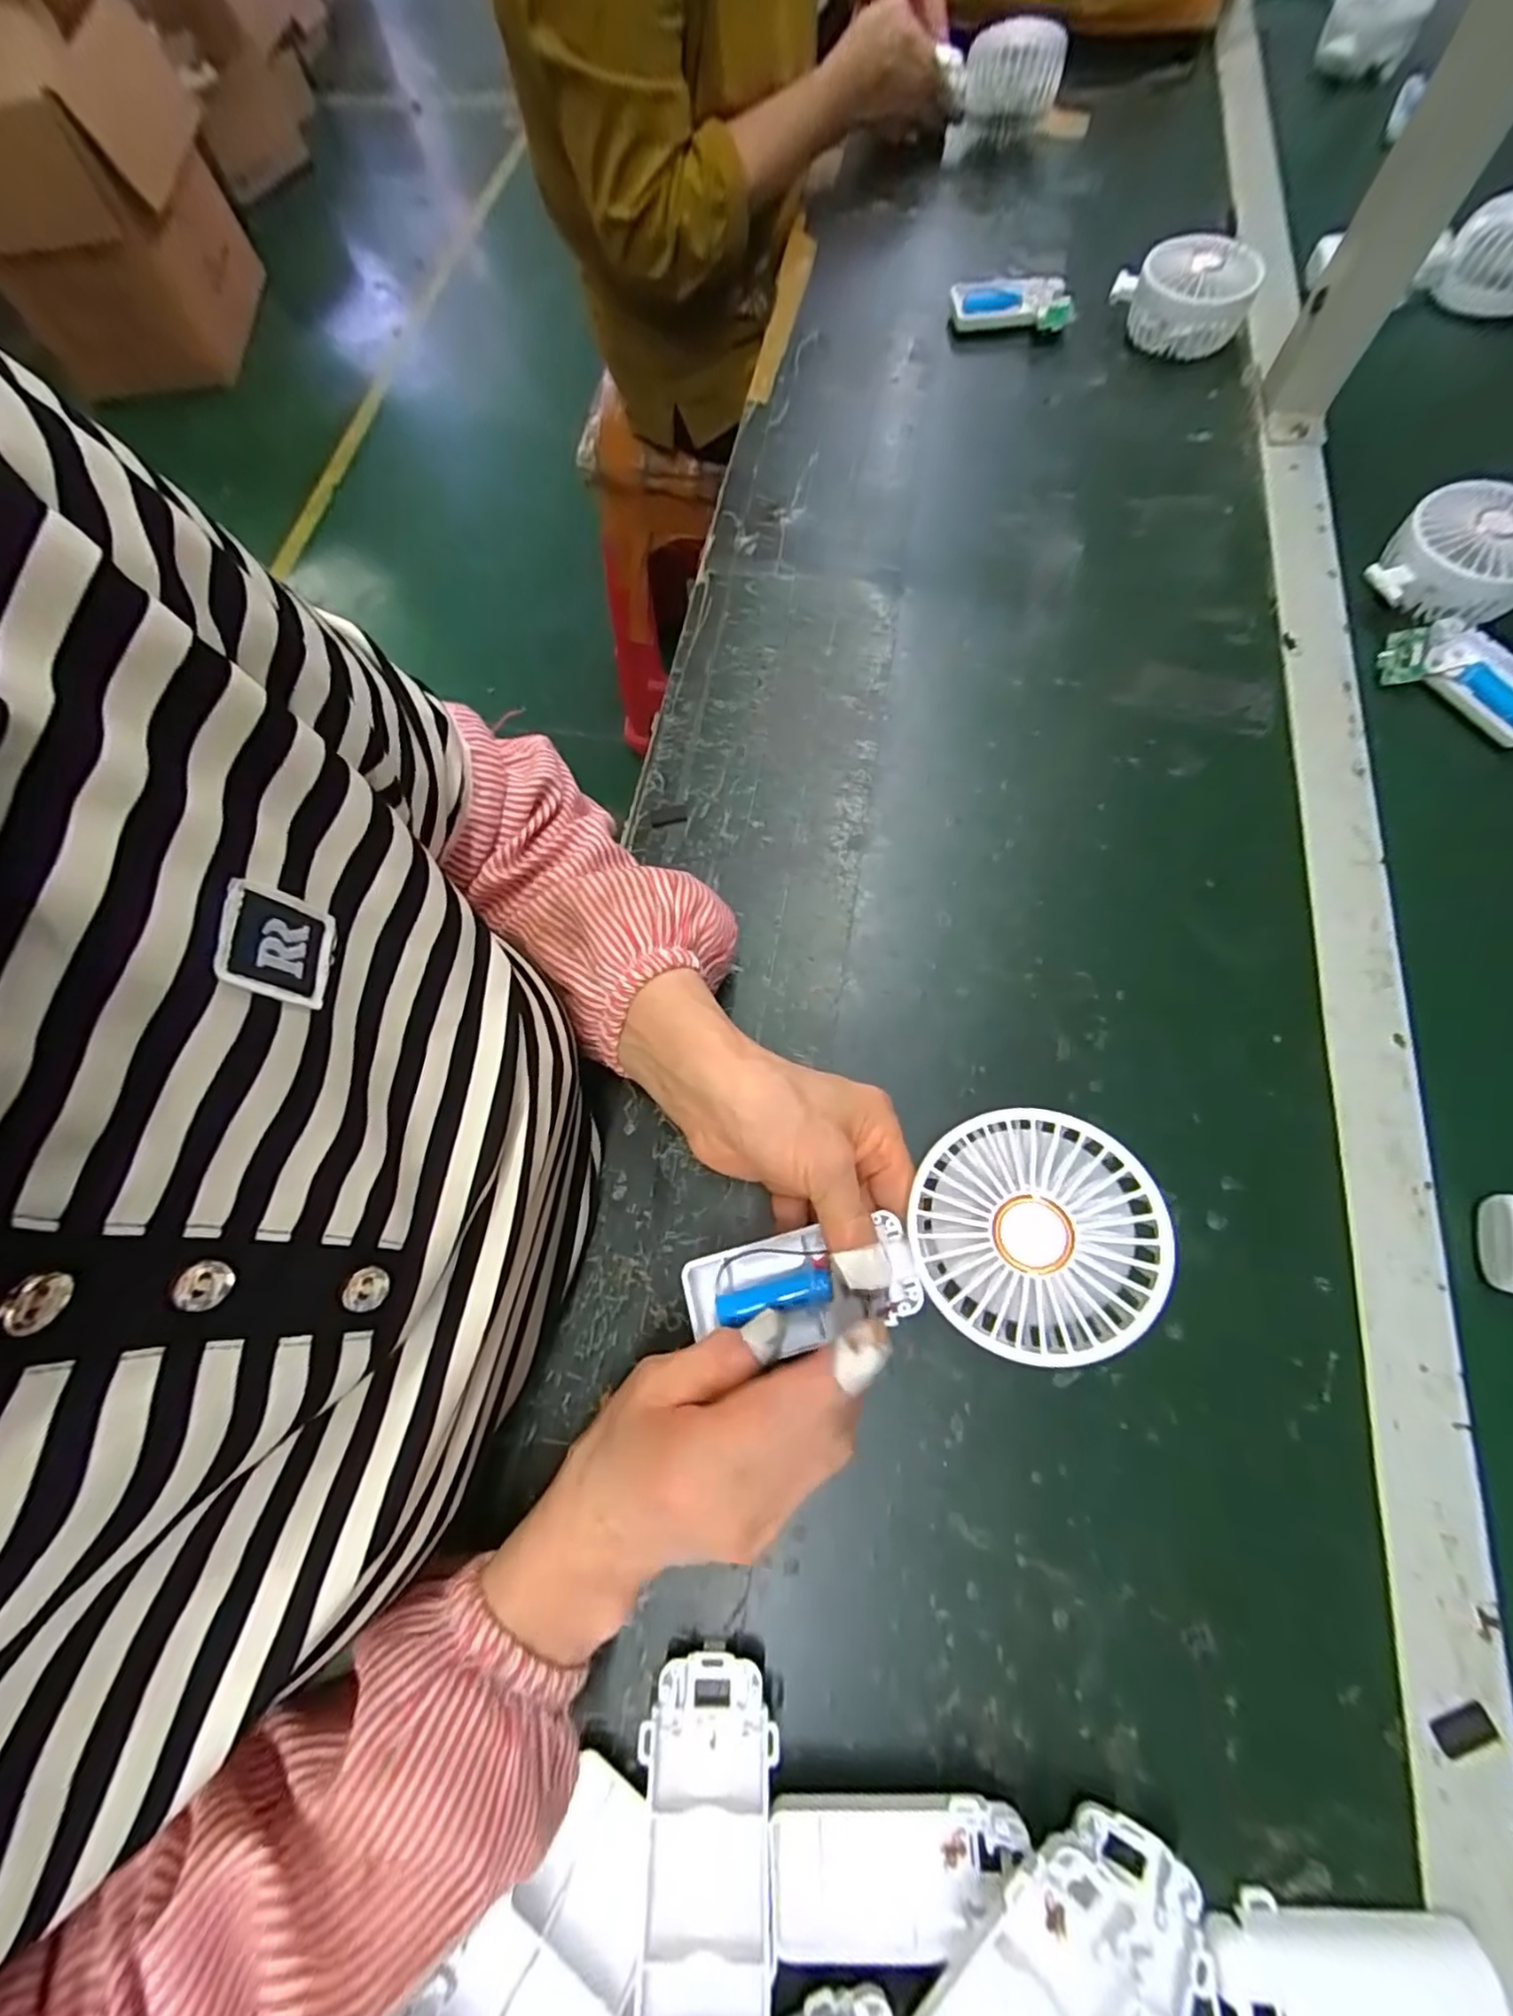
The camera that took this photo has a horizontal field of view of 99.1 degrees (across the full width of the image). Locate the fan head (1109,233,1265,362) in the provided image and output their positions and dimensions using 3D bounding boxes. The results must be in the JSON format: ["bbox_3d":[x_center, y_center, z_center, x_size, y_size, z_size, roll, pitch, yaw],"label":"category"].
[{"bbox_3d":[0.339,-0.560,0.512,0.078,0.047,0.086,-26,71,-7],"label":"fan head"}]

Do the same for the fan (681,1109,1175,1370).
[{"bbox_3d":[0.058,0.096,0.250,0.175,0.029,0.081,-19,69,20],"label":"fan"}]

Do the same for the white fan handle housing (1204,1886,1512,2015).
[{"bbox_3d":[0.204,0.340,0.217,0.097,0.013,0.045,1,70,3],"label":"white fan handle housing"}]

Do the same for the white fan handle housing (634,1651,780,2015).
[{"bbox_3d":[-0.019,0.307,0.237,0.049,0.020,0.098,2,70,4],"label":"white fan handle housing"}]

